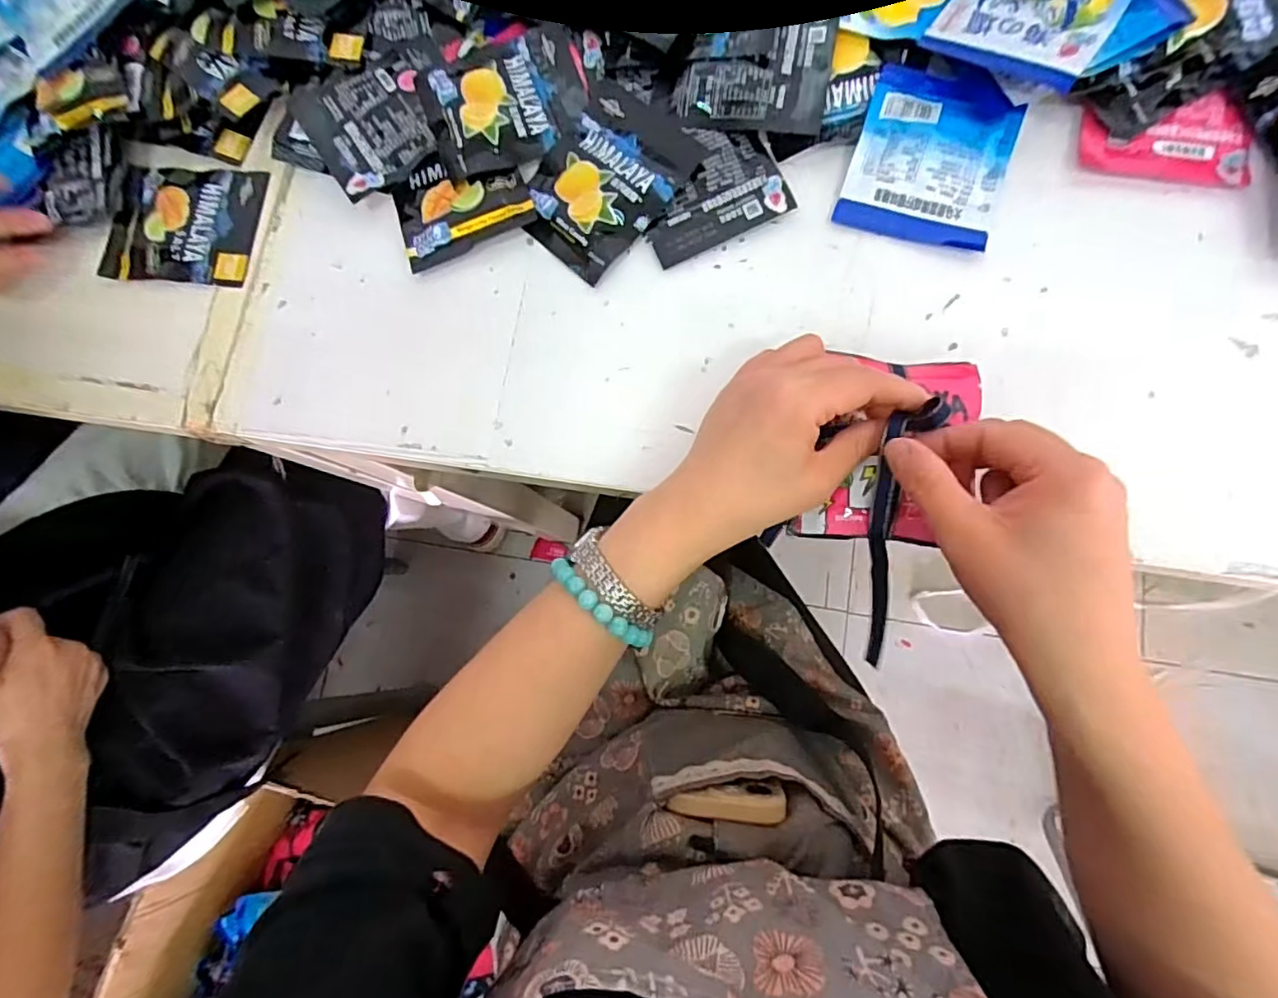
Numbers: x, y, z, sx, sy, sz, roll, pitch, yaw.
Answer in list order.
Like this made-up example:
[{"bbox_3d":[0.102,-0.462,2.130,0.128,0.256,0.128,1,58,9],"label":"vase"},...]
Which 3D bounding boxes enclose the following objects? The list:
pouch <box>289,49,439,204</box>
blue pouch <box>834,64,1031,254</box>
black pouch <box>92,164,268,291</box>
[{"bbox_3d":[-0.175,-0.259,0.399,0.091,0.012,0.092,-34,80,2],"label":"pouch"},{"bbox_3d":[0.177,-0.209,0.358,0.086,0.006,0.111,18,86,9],"label":"blue pouch"},{"bbox_3d":[-0.317,-0.192,0.415,0.106,0.013,0.087,7,84,8],"label":"black pouch"}]

